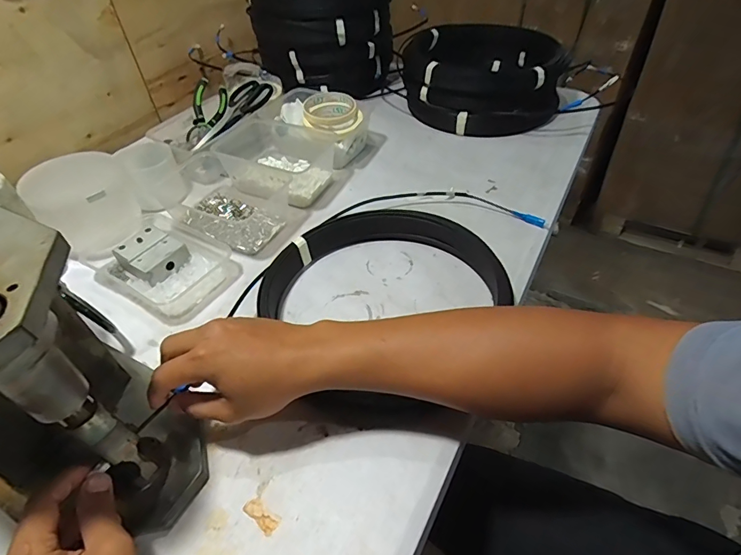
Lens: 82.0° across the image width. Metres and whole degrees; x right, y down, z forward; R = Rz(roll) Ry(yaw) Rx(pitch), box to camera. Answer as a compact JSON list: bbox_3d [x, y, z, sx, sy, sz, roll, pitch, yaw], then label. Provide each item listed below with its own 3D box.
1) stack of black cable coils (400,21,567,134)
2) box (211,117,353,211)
[{"bbox_3d":[0.222,-0.394,0.828,0.282,0.109,0.309,18,50,20],"label":"stack of black cable coils"},{"bbox_3d":[-0.145,-0.183,0.680,0.192,0.069,0.147,20,50,21],"label":"box"}]

